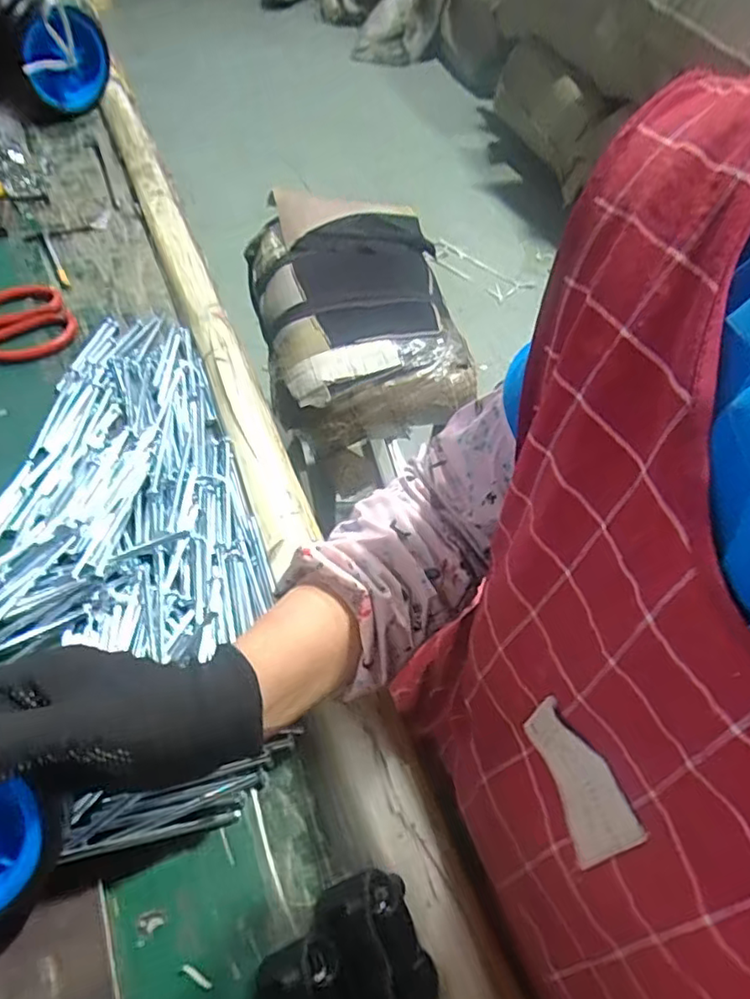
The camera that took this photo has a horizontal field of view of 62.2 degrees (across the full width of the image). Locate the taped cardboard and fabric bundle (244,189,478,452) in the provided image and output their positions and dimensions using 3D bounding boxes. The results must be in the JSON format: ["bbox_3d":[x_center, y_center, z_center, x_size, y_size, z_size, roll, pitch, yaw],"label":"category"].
[{"bbox_3d":[-0.036,-0.305,0.981,0.292,0.114,0.463,-9,55,-10],"label":"taped cardboard and fabric bundle"}]

